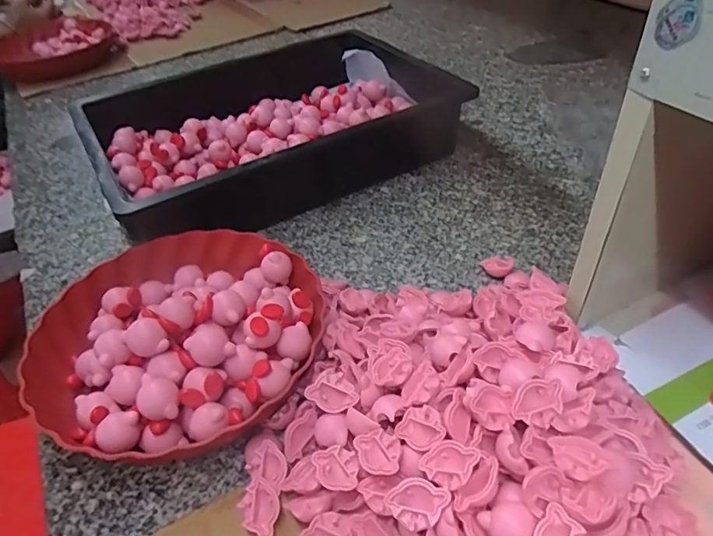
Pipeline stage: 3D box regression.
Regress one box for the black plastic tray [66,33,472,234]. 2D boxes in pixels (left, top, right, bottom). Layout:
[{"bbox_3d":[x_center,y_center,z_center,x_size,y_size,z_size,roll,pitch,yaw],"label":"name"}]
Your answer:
[{"bbox_3d":[-0.118,-0.192,0.702,0.433,0.089,0.323,-25,46,-21],"label":"black plastic tray"}]

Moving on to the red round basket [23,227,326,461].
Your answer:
[{"bbox_3d":[-0.153,0.048,0.451,0.239,0.074,0.234,-2,42,2],"label":"red round basket"}]

